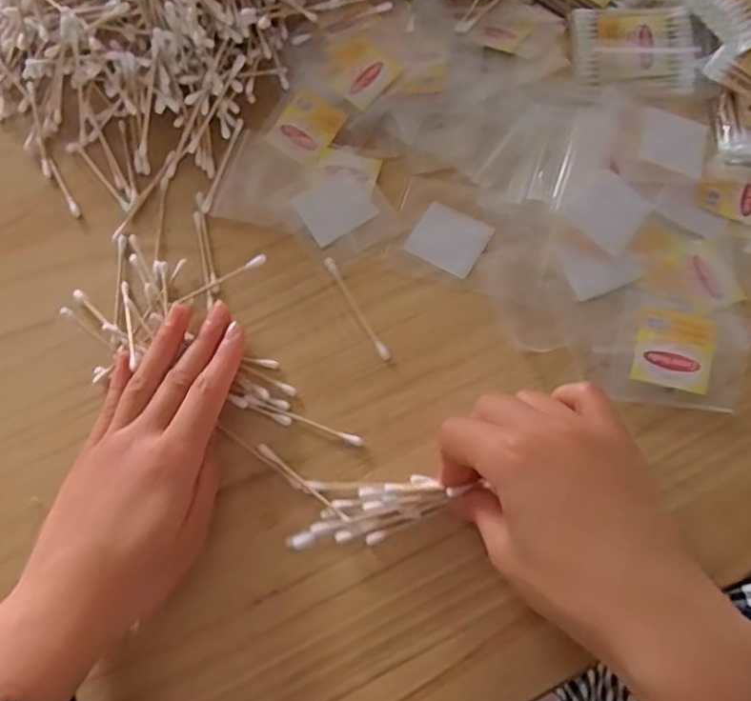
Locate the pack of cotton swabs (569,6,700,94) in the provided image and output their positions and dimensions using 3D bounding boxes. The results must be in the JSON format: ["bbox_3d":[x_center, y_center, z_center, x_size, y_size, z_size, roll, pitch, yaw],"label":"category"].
[{"bbox_3d":[0.160,-0.187,0.390,0.074,0.015,0.053,-2,68,1],"label":"pack of cotton swabs"}]

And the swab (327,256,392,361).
[{"bbox_3d":[-0.011,-0.025,0.350,0.006,0.004,0.069,-28,70,-9],"label":"swab"}]

